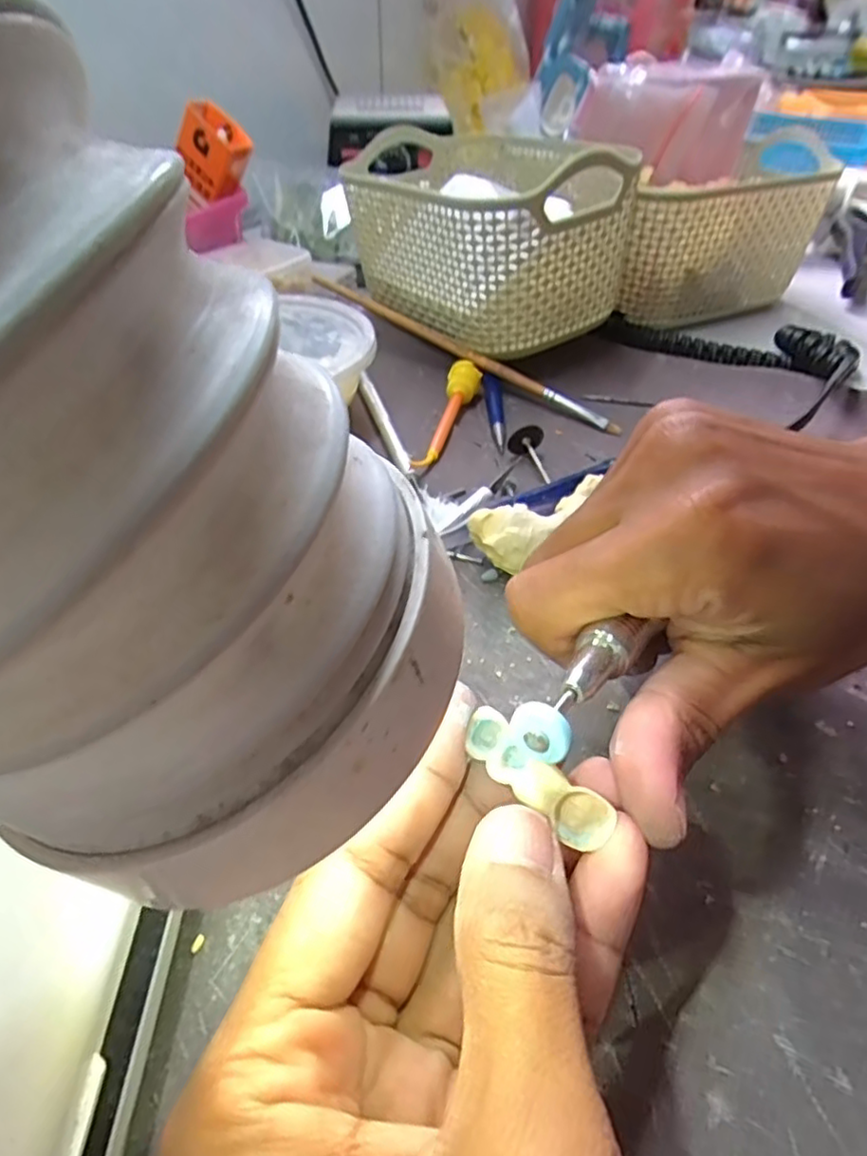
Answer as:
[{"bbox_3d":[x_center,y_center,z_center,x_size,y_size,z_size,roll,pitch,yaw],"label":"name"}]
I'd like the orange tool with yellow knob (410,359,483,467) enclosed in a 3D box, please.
[{"bbox_3d":[0.009,-0.081,0.326,0.017,0.012,0.088,10,44,8],"label":"orange tool with yellow knob"}]

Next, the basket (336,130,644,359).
[{"bbox_3d":[0.028,-0.194,0.375,0.107,0.097,0.148,-22,49,-23],"label":"basket"}]

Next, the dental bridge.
[{"bbox_3d":[0.021,0.041,0.135,0.033,0.011,0.011,39,54,19],"label":"dental bridge"}]

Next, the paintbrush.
[{"bbox_3d":[0.011,-0.128,0.366,0.204,0.015,0.007,32,51,23],"label":"paintbrush"}]

